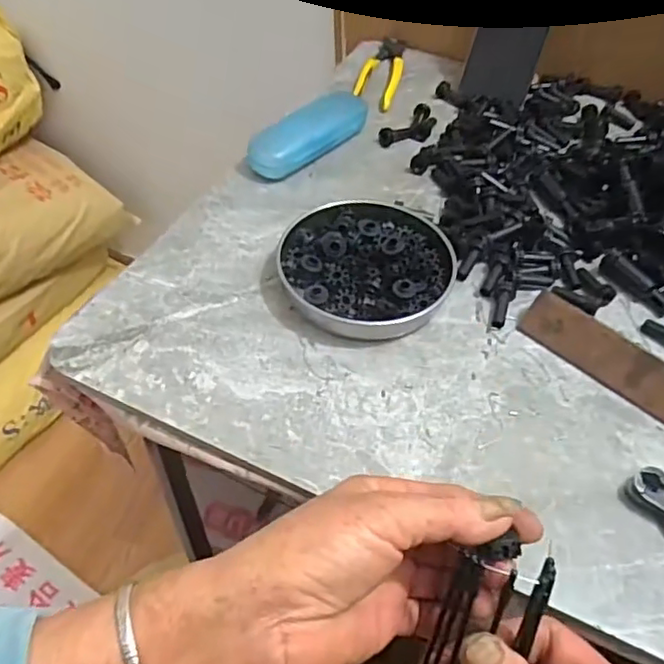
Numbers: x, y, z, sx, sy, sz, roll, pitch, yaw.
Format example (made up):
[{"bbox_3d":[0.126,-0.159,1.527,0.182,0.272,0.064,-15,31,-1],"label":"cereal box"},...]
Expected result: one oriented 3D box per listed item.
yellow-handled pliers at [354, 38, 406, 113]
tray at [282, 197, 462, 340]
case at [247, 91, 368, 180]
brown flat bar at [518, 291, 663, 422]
[{"bbox_3d":[0.059,-0.304,0.722,0.045,0.016,0.152,13,50,8],"label":"yellow-handled pliers"},{"bbox_3d":[0.029,-0.058,0.497,0.135,0.024,0.141,1,49,-1],"label":"tray"},{"bbox_3d":[-0.020,-0.198,0.612,0.048,0.036,0.148,38,58,26],"label":"case"},{"bbox_3d":[0.216,0.031,0.431,0.178,0.035,0.004,38,18,26],"label":"brown flat bar"}]

